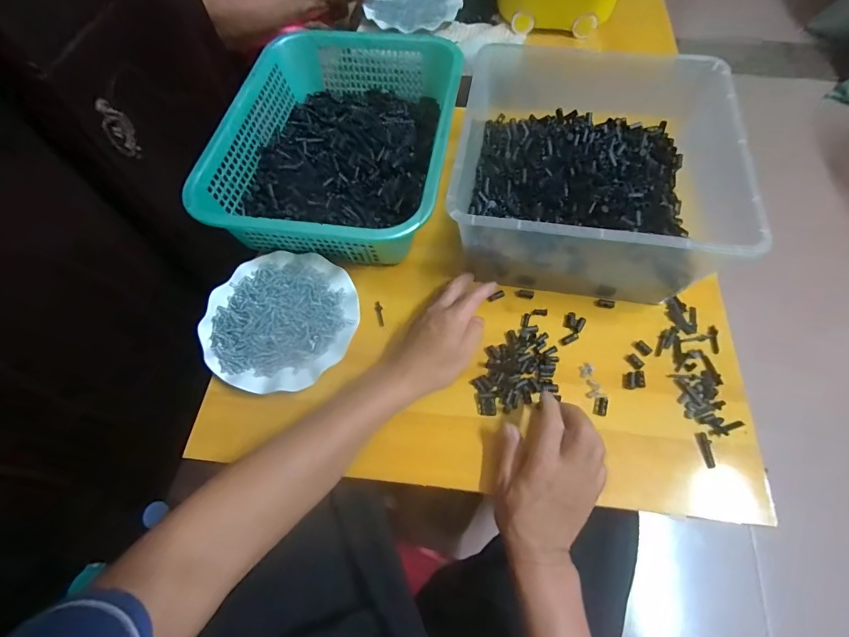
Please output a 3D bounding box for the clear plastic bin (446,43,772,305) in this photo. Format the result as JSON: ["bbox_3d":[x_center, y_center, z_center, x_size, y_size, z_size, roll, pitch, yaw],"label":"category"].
[{"bbox_3d":[0.197,-0.172,0.521,0.286,0.140,0.295,7,62,6],"label":"clear plastic bin"}]

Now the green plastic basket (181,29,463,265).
[{"bbox_3d":[-0.112,-0.265,0.597,0.296,0.080,0.400,7,62,6],"label":"green plastic basket"}]

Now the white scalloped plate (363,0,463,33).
[{"bbox_3d":[-0.016,-0.617,0.835,0.169,0.023,0.179,-1,62,2],"label":"white scalloped plate"}]

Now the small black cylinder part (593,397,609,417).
[{"bbox_3d":[0.192,0.095,0.456,0.014,0.005,0.020,14,63,9],"label":"small black cylinder part"}]

